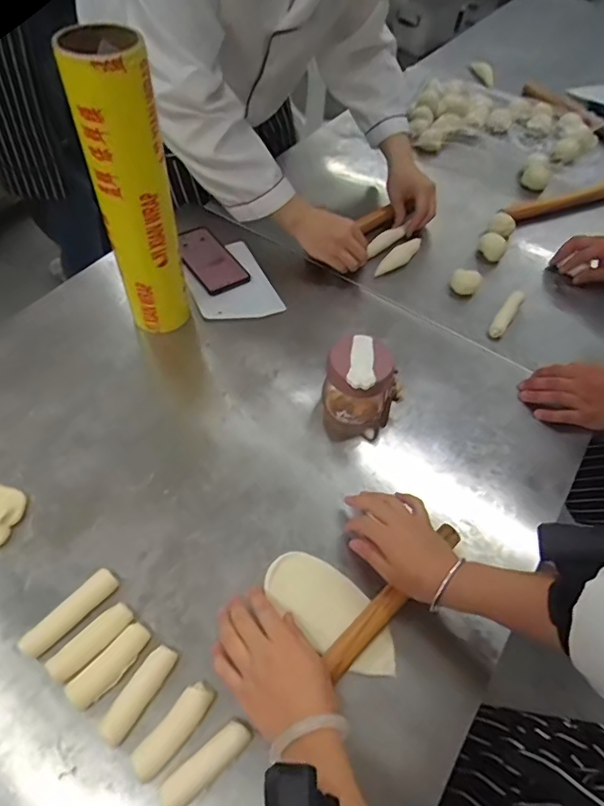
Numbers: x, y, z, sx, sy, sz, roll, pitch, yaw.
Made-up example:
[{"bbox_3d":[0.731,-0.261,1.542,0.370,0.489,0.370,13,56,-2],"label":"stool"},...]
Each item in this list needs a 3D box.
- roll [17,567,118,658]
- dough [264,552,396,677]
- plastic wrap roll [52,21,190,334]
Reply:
[{"bbox_3d":[-0.238,0.215,0.516,0.024,0.017,0.100,39,61,21],"label":"roll"},{"bbox_3d":[0.033,0.222,0.536,0.073,0.012,0.157,-35,67,-28],"label":"dough"},{"bbox_3d":[-0.205,-0.244,0.629,0.083,0.361,0.096,-13,57,-13],"label":"plastic wrap roll"}]

